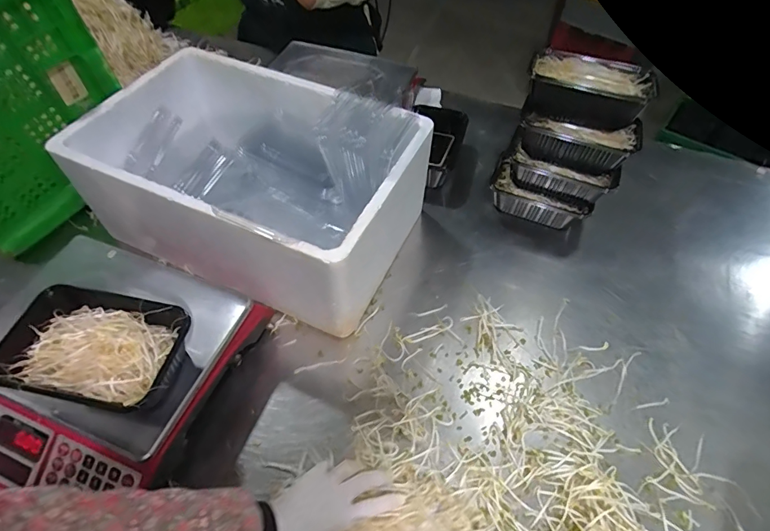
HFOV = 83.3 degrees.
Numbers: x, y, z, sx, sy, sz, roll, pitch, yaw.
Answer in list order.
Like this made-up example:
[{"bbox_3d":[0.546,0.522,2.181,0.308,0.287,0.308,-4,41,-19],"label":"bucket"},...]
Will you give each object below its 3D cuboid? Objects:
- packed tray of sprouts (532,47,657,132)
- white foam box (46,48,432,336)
[{"bbox_3d":[0.305,-0.272,0.664,0.180,0.065,0.114,21,57,13],"label":"packed tray of sprouts"},{"bbox_3d":[-0.199,-0.142,0.697,0.474,0.229,0.317,20,55,13],"label":"white foam box"}]

